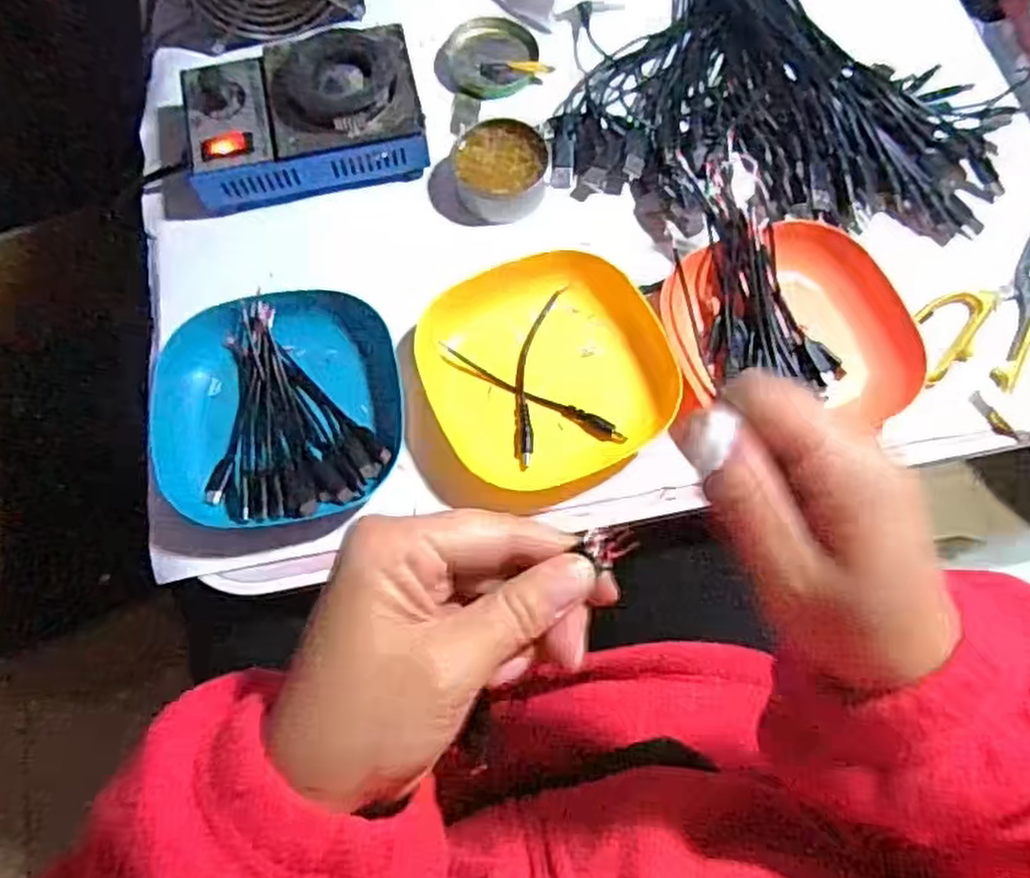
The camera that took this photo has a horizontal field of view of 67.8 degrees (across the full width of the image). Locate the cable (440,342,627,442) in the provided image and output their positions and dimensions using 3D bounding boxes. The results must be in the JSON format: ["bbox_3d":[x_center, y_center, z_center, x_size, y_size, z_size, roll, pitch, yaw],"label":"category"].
[{"bbox_3d":[0.012,-0.028,0.451,0.117,0.022,0.009,24,73,8],"label":"cable"}]

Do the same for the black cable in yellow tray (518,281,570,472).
[{"bbox_3d":[0.011,-0.041,0.459,0.018,0.004,0.116,10,72,4],"label":"black cable in yellow tray"}]

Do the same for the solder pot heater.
[{"bbox_3d":[-0.137,-0.211,0.497,0.147,0.057,0.092,-16,72,-5],"label":"solder pot heater"}]

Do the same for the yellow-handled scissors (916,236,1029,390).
[{"bbox_3d":[0.304,-0.090,0.477,0.087,0.006,0.163,16,72,6],"label":"yellow-handled scissors"}]

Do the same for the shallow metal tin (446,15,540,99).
[{"bbox_3d":[-0.015,-0.272,0.548,0.064,0.014,0.060,0,71,0],"label":"shallow metal tin"}]

